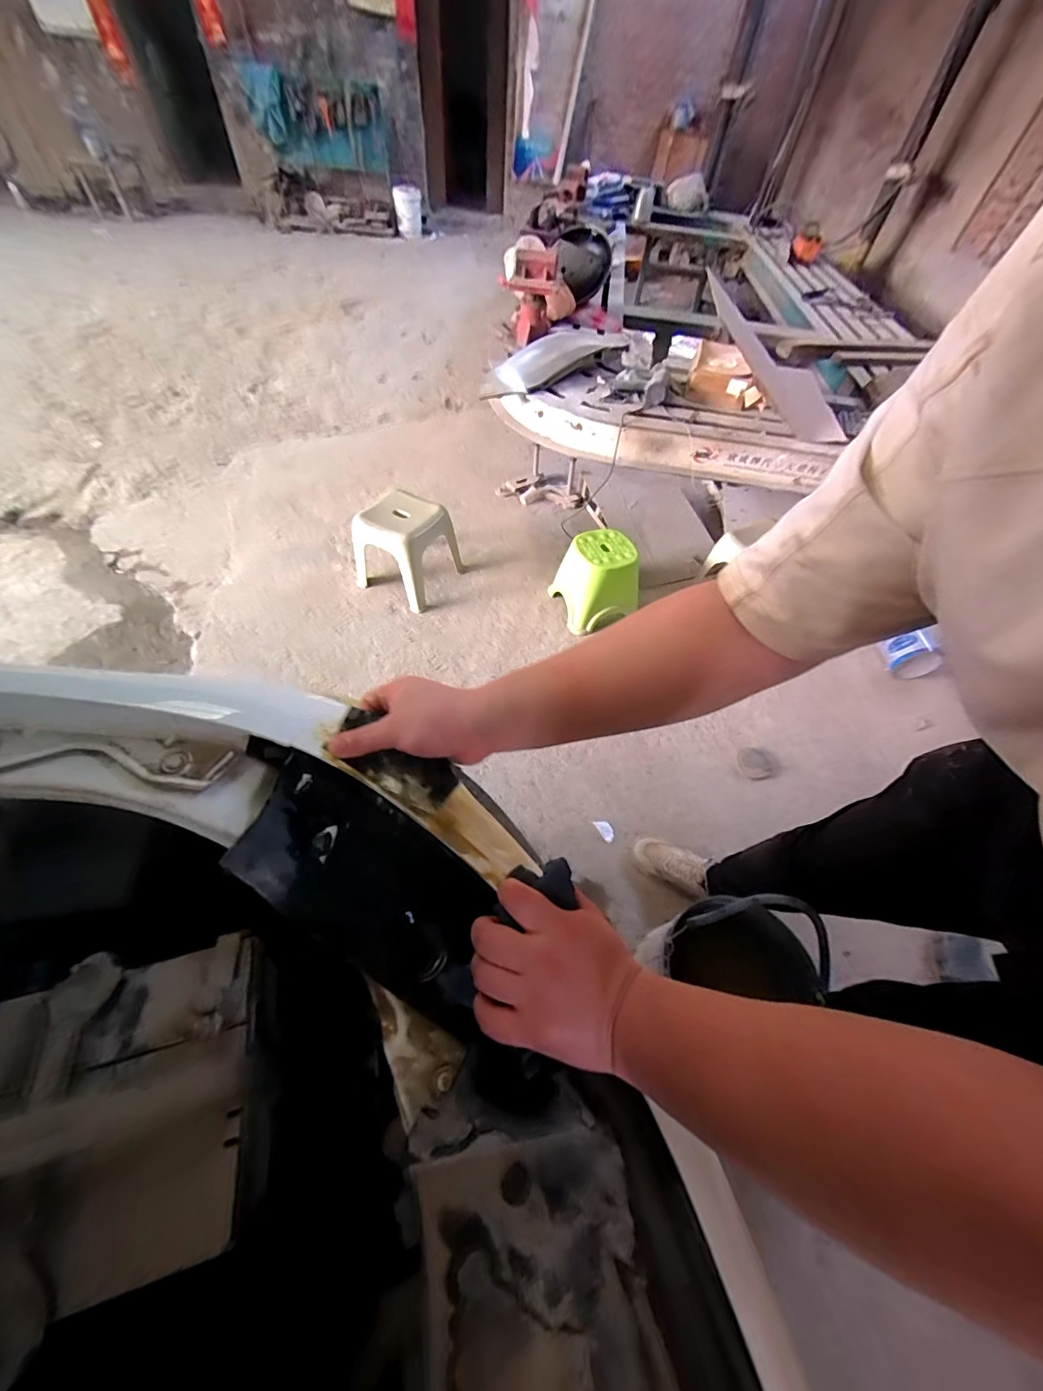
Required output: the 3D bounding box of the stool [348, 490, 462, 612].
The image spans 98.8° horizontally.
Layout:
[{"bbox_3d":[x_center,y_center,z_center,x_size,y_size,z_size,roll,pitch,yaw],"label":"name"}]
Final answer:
[{"bbox_3d":[-0.450,-0.599,1.785,0.311,0.325,0.355,28,56,15],"label":"stool"}]

